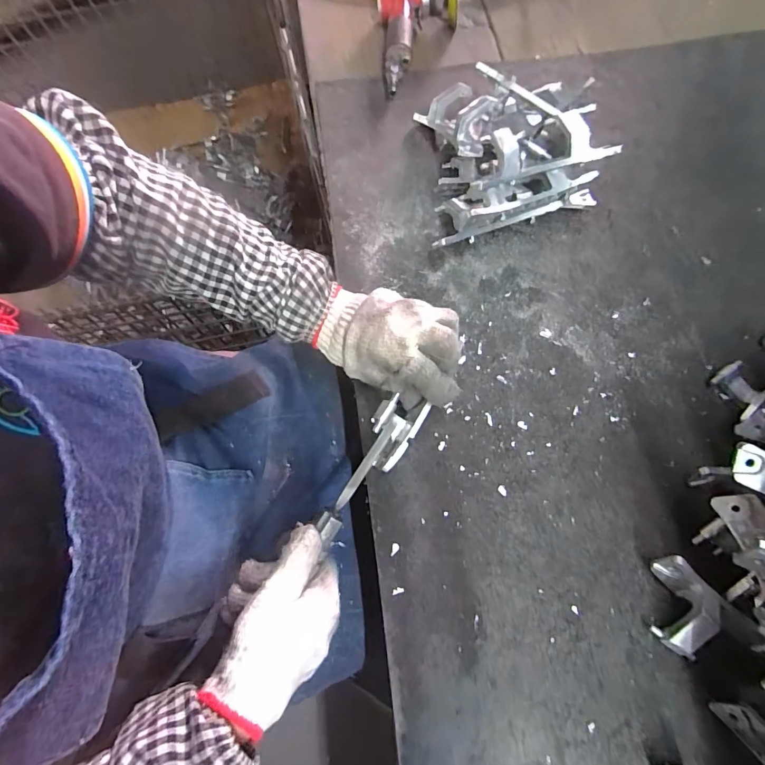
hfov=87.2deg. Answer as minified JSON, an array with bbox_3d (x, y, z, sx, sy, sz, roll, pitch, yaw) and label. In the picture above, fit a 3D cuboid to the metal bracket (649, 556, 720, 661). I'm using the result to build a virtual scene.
[{"bbox_3d":[0.244,0.182,0.326,0.040,0.034,0.073,4,72,3],"label":"metal bracket"}]

